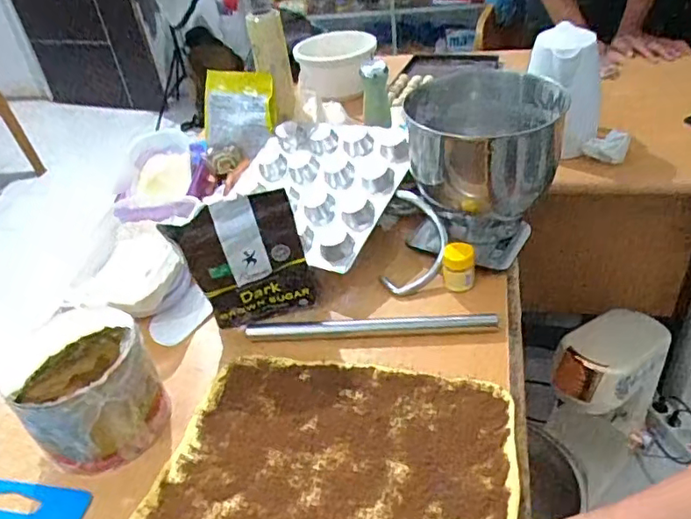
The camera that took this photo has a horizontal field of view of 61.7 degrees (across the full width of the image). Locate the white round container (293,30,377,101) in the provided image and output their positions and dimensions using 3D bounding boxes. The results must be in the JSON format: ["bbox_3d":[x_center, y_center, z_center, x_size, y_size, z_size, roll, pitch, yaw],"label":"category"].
[{"bbox_3d":[-0.027,-0.499,1.481,0.181,0.145,0.181,-5,37,4],"label":"white round container"}]

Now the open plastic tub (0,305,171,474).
[{"bbox_3d":[-0.300,0.156,0.683,0.152,0.144,0.120,-31,43,-27],"label":"open plastic tub"}]

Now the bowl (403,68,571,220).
[{"bbox_3d":[0.200,-0.175,0.896,0.218,0.160,0.209,-5,37,4],"label":"bowl"}]

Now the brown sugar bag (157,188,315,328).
[{"bbox_3d":[-0.140,0.006,0.800,0.175,0.197,0.037,-13,38,-7],"label":"brown sugar bag"}]

